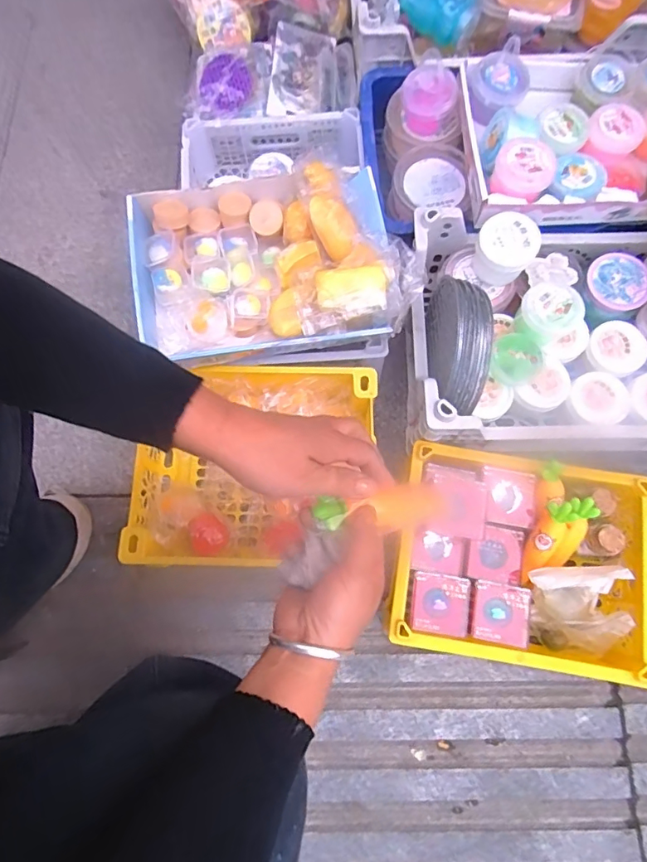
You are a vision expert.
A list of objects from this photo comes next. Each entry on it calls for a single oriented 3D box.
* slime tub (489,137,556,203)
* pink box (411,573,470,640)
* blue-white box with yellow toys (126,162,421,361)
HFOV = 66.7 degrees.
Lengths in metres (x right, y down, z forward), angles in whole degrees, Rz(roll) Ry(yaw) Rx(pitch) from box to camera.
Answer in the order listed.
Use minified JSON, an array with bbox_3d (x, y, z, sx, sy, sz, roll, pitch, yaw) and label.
[{"bbox_3d":[0.242,-0.318,0.592,0.068,0.033,0.075,17,74,6],"label":"slime tub"},{"bbox_3d":[0.138,0.205,0.583,0.071,0.028,0.065,9,73,4],"label":"pink box"},{"bbox_3d":[-0.067,-0.212,0.599,0.328,0.076,0.233,-8,73,-1],"label":"blue-white box with yellow toys"}]

